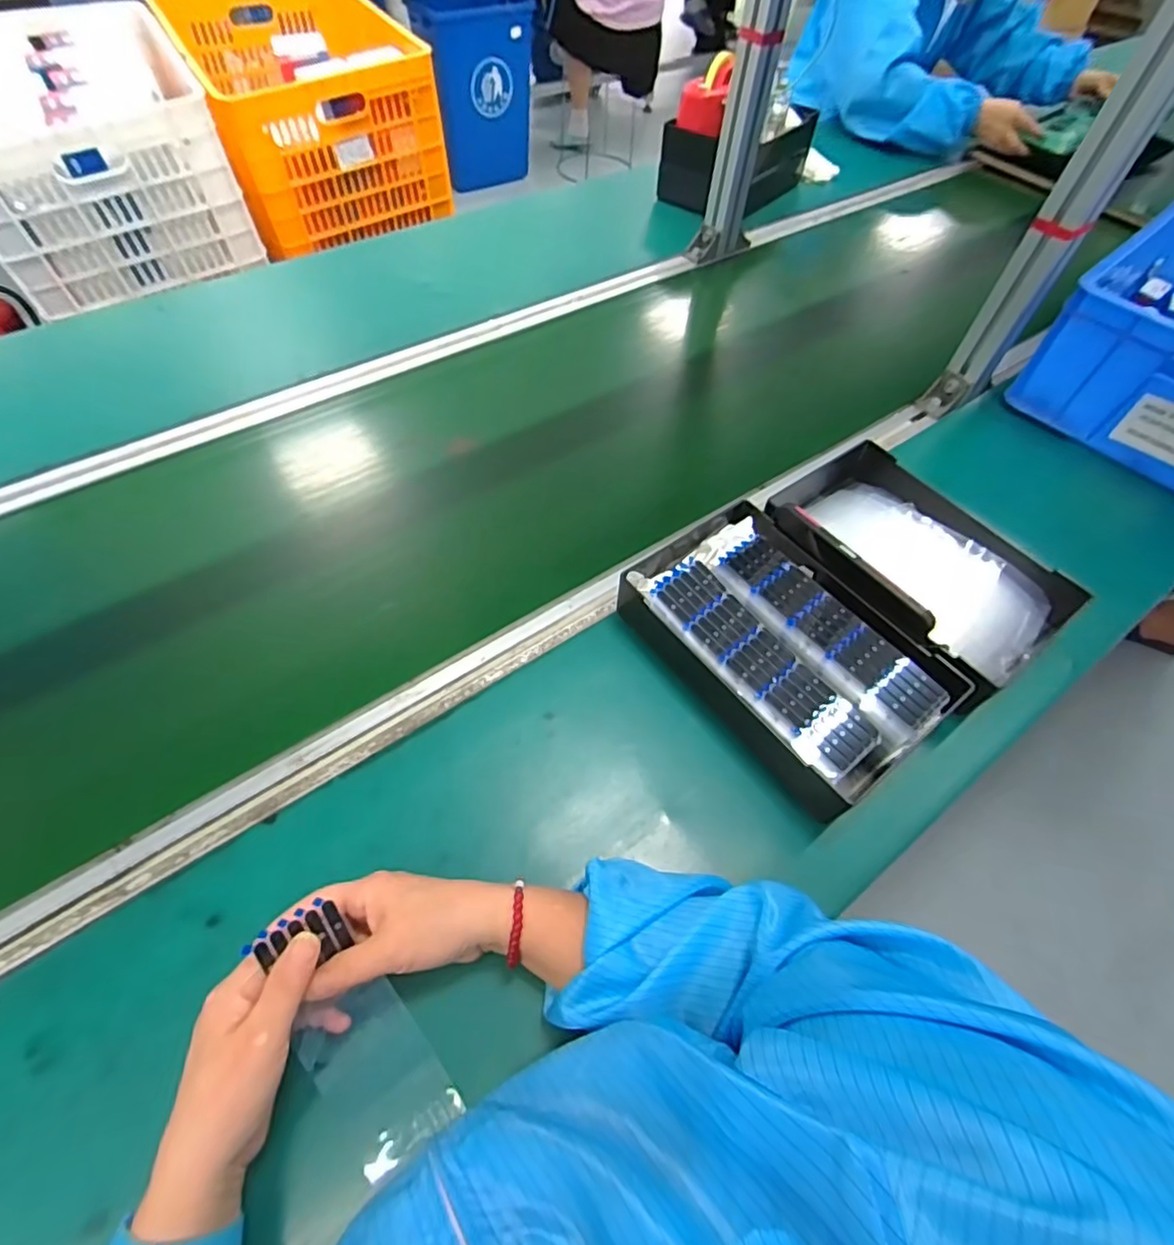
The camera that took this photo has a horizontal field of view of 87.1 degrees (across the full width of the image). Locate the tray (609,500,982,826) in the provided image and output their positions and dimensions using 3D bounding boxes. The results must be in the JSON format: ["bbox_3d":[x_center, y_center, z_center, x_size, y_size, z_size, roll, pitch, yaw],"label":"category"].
[{"bbox_3d":[0.165,0.016,0.533,0.169,0.070,0.258,-32,64,-22],"label":"tray"}]

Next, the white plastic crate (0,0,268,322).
[{"bbox_3d":[-1.034,-0.988,1.278,0.456,0.251,0.663,-25,61,-19],"label":"white plastic crate"}]

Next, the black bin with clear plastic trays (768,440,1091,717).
[{"bbox_3d":[0.304,-0.058,0.577,0.175,0.064,0.257,-33,64,-23],"label":"black bin with clear plastic trays"}]

